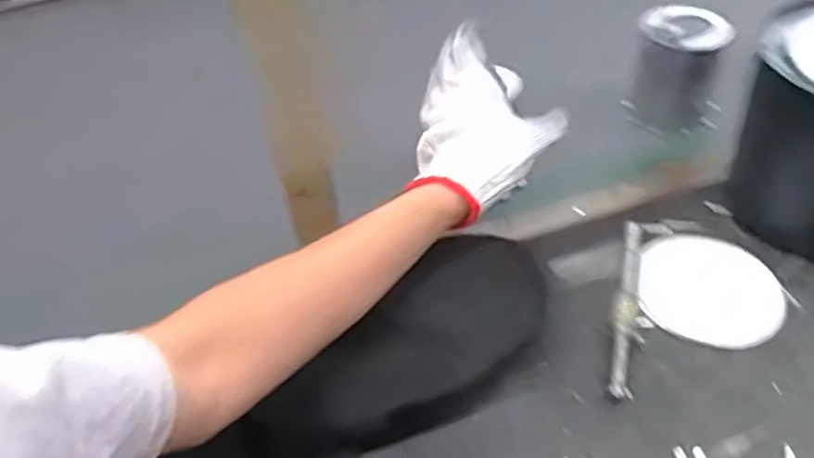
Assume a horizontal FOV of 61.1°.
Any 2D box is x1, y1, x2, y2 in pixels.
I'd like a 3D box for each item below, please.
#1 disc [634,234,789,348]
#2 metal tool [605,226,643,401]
[{"bbox_3d":[0.270,0.049,0.616,0.118,0.006,0.125,-3,46,4],"label":"disc"},{"bbox_3d":[0.193,0.062,0.605,0.022,0.024,0.191,8,48,14],"label":"metal tool"}]

